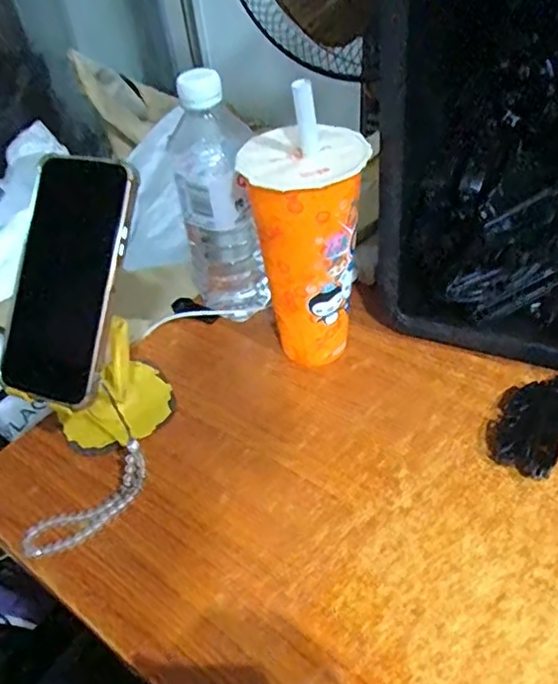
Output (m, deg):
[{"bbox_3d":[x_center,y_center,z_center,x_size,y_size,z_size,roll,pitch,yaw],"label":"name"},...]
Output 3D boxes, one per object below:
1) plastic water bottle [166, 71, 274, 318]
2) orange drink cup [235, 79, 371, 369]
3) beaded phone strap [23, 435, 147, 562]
[{"bbox_3d":[-0.052,-0.114,0.489,0.062,0.203,0.071,-13,44,-6],"label":"plastic water bottle"},{"bbox_3d":[0.023,-0.072,0.444,0.084,0.197,0.081,-6,43,1],"label":"orange drink cup"},{"bbox_3d":[-0.131,0.111,0.399,0.096,0.023,0.031,-33,49,-25],"label":"beaded phone strap"}]

